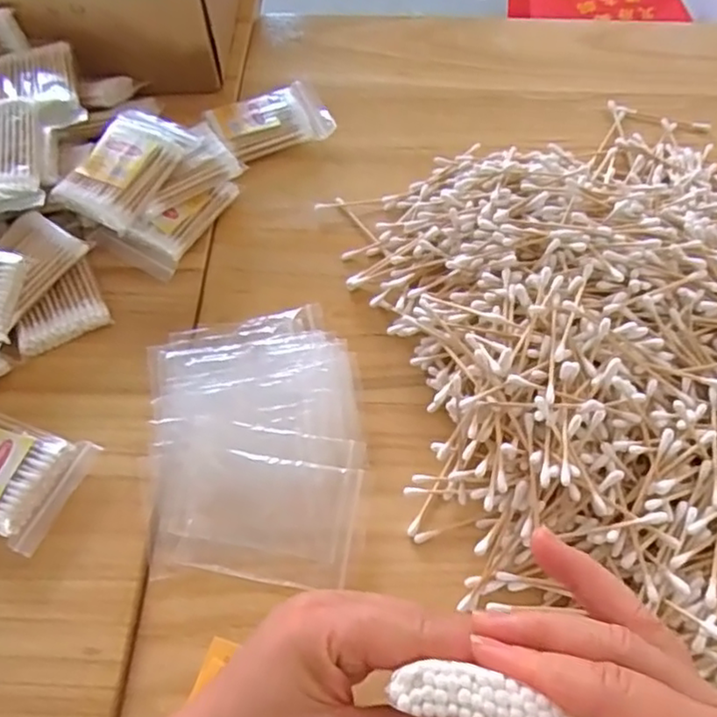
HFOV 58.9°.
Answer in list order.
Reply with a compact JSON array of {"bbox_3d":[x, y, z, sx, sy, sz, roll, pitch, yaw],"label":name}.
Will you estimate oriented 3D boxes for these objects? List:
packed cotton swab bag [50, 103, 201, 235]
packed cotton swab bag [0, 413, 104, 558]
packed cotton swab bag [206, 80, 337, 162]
[{"bbox_3d":[-0.157,-0.134,0.430,0.056,0.011,0.093,23,63,13],"label":"packed cotton swab bag"},{"bbox_3d":[-0.202,0.063,0.361,0.086,0.020,0.062,22,64,13],"label":"packed cotton swab bag"},{"bbox_3d":[-0.068,-0.186,0.501,0.087,0.021,0.056,-25,63,-12],"label":"packed cotton swab bag"}]

